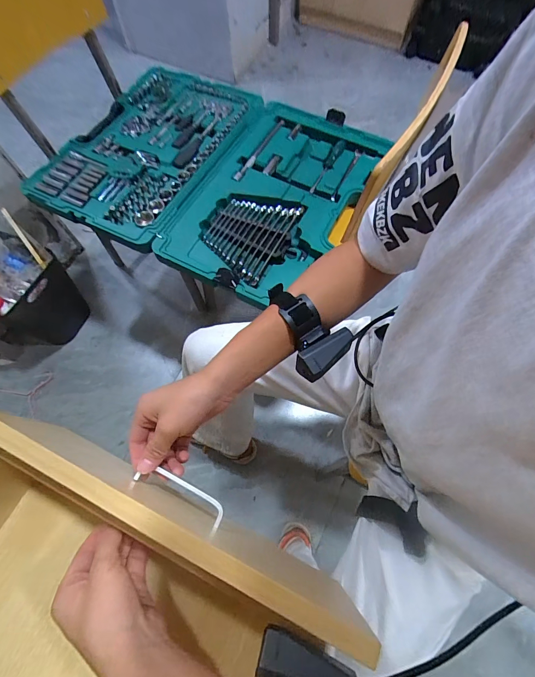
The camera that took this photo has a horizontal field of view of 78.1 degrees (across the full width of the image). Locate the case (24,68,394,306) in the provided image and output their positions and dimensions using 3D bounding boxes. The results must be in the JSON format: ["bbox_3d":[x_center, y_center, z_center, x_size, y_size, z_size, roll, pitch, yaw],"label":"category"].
[{"bbox_3d":[-0.136,-0.412,0.794,0.690,0.056,0.534,25,67,10],"label":"case"}]

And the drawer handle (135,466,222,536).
[{"bbox_3d":[-0.088,0.157,0.334,0.098,0.005,0.026,28,68,11],"label":"drawer handle"}]

